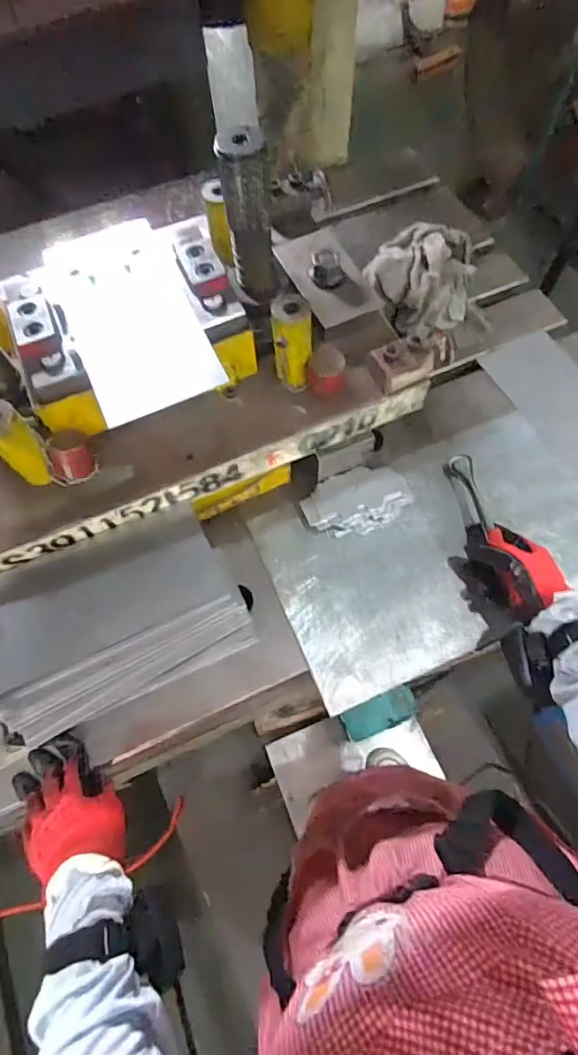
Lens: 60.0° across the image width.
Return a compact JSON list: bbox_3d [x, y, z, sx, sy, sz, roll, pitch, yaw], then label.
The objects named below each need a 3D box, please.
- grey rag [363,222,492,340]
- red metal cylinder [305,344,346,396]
[{"bbox_3d":[0.205,-0.389,0.760,0.176,0.064,0.201,0,66,3],"label":"grey rag"},{"bbox_3d":[0.041,-0.170,0.549,0.041,0.041,0.035,-4,66,0],"label":"red metal cylinder"}]

